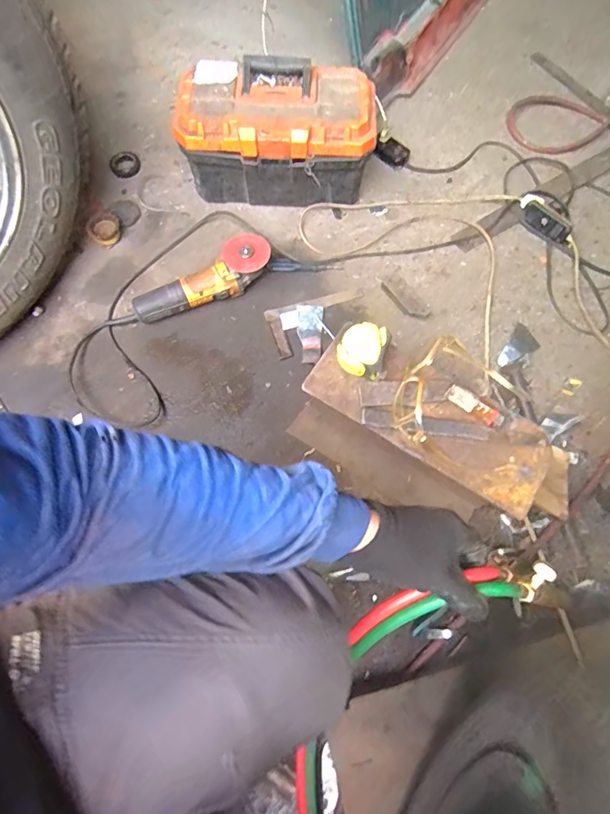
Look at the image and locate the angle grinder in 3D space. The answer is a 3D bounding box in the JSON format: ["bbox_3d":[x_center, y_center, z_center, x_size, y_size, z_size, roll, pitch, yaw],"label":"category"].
[{"bbox_3d":[-0.205,-0.251,0.904,0.280,0.093,0.079,-21,71,-9],"label":"angle grinder"}]

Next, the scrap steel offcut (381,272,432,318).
[{"bbox_3d":[0.207,-0.226,0.939,0.045,0.026,0.117,-34,74,-14],"label":"scrap steel offcut"}]

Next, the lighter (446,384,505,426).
[{"bbox_3d":[0.219,-0.001,0.587,0.075,0.009,0.023,32,72,11],"label":"lighter"}]

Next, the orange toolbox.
[{"bbox_3d":[-0.059,-0.553,0.961,0.371,0.215,0.189,-1,69,-2],"label":"orange toolbox"}]

